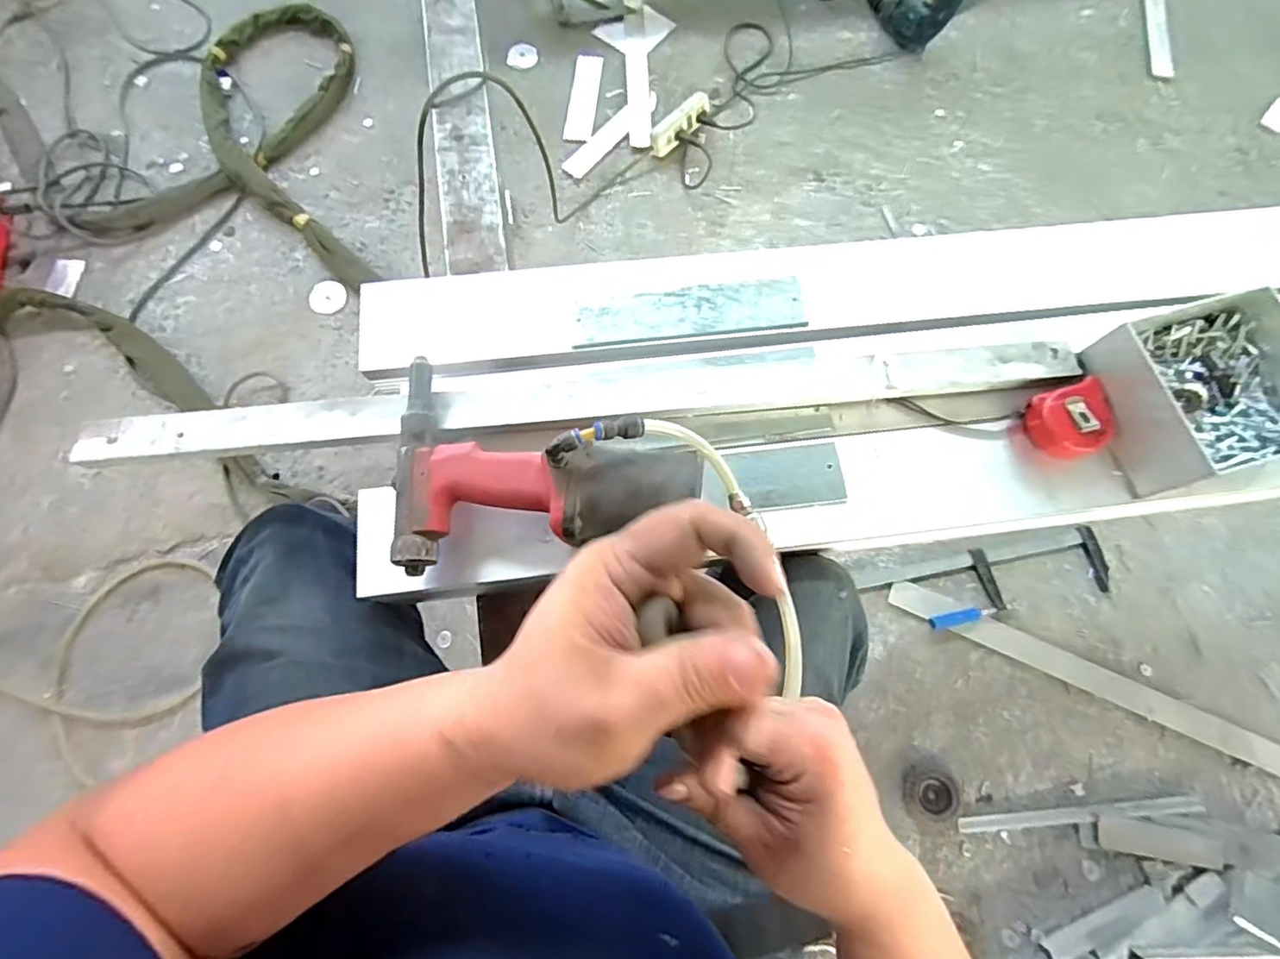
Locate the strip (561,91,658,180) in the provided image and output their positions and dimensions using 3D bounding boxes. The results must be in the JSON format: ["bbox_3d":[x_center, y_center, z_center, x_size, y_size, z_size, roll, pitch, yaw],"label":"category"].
[{"bbox_3d":[-0.061,-0.788,1.310,0.062,0.006,0.293,39,77,8],"label":"strip"}]

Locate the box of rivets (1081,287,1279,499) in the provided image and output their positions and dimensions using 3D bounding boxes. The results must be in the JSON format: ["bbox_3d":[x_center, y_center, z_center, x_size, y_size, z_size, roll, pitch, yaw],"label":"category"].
[{"bbox_3d":[0.521,-0.081,0.532,0.167,0.062,0.154,-17,75,-6],"label":"box of rivets"}]

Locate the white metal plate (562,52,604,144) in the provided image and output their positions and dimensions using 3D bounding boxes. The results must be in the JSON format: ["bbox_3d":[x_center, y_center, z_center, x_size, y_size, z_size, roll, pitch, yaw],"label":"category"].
[{"bbox_3d":[-0.130,-0.893,1.346,0.065,0.004,0.261,5,73,1],"label":"white metal plate"}]

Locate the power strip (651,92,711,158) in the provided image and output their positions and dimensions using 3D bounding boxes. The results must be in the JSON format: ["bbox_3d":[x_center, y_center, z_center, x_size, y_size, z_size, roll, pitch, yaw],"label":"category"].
[{"bbox_3d":[0.093,-0.791,1.289,0.177,0.042,0.054,-43,79,-12],"label":"power strip"}]

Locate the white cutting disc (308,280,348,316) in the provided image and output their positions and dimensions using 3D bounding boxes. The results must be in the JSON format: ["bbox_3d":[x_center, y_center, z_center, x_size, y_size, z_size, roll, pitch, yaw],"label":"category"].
[{"bbox_3d":[-0.646,-0.376,1.194,0.081,0.007,0.075,0,77,0],"label":"white cutting disc"}]

